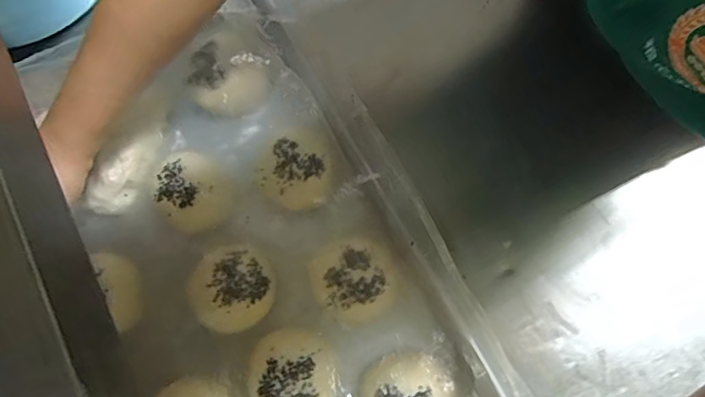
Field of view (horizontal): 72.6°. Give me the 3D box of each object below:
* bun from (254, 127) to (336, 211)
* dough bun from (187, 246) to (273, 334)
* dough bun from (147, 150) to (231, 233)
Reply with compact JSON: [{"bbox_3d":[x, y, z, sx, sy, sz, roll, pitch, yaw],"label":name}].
[{"bbox_3d":[-0.055,-0.027,0.458,0.070,0.033,0.075,0,77,1],"label":"bun"},{"bbox_3d":[-0.108,0.080,0.432,0.073,0.033,0.075,0,77,1],"label":"dough bun"},{"bbox_3d":[-0.152,-0.006,0.452,0.066,0.032,0.073,-44,80,-8],"label":"dough bun"}]

